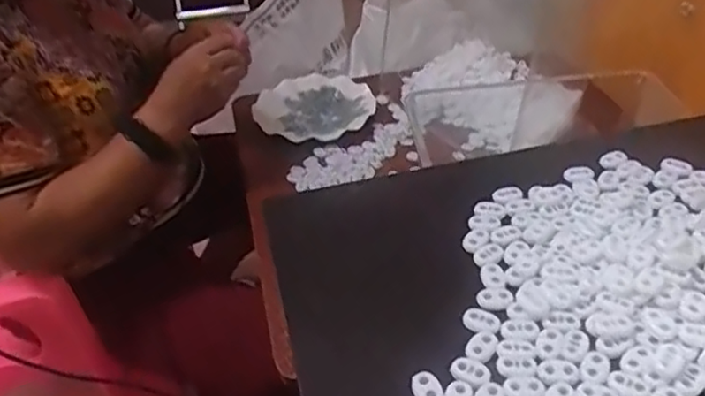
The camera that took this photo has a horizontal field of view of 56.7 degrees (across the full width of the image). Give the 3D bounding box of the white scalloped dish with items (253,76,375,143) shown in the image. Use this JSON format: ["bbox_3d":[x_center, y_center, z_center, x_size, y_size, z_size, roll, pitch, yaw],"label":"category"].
[{"bbox_3d":[-0.058,-0.142,0.989,0.180,0.037,0.153,-6,38,0],"label":"white scalloped dish with items"}]

